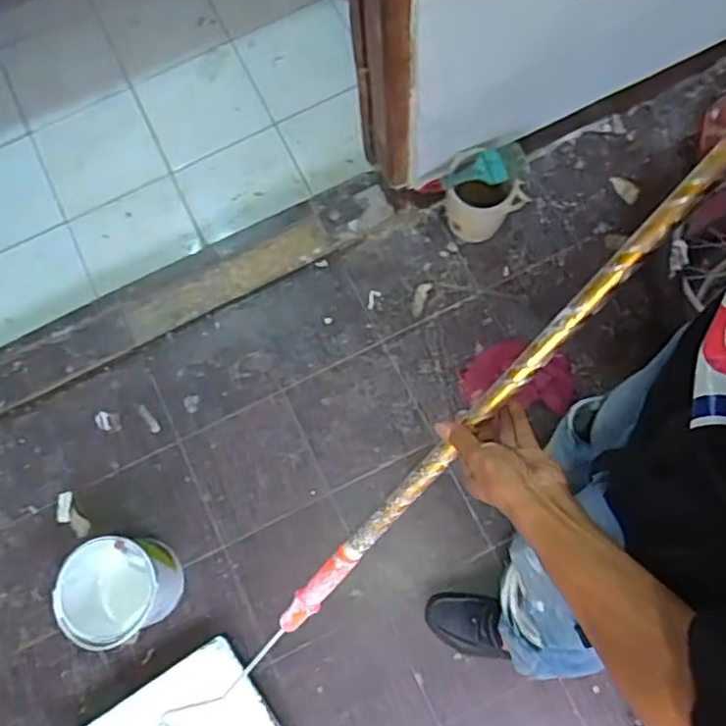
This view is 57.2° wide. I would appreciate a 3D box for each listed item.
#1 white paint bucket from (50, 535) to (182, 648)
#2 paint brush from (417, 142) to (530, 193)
[{"bbox_3d":[-0.470,0.440,1.310,0.182,0.188,0.191,0,77,2],"label":"white paint bucket"},{"bbox_3d":[0.229,-0.398,1.377,0.224,0.030,0.078,-15,74,-1],"label":"paint brush"}]

